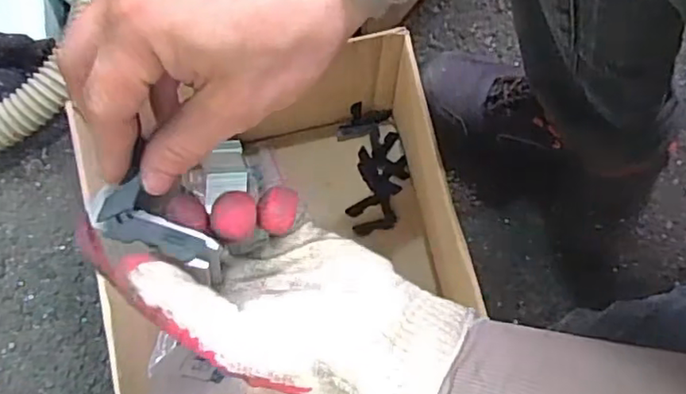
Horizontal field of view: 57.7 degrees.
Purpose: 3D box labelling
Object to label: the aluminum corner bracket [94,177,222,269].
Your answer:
[{"bbox_3d":[-0.086,0.013,0.284,0.057,0.009,0.027,26,77,5],"label":"aluminum corner bracket"}]

